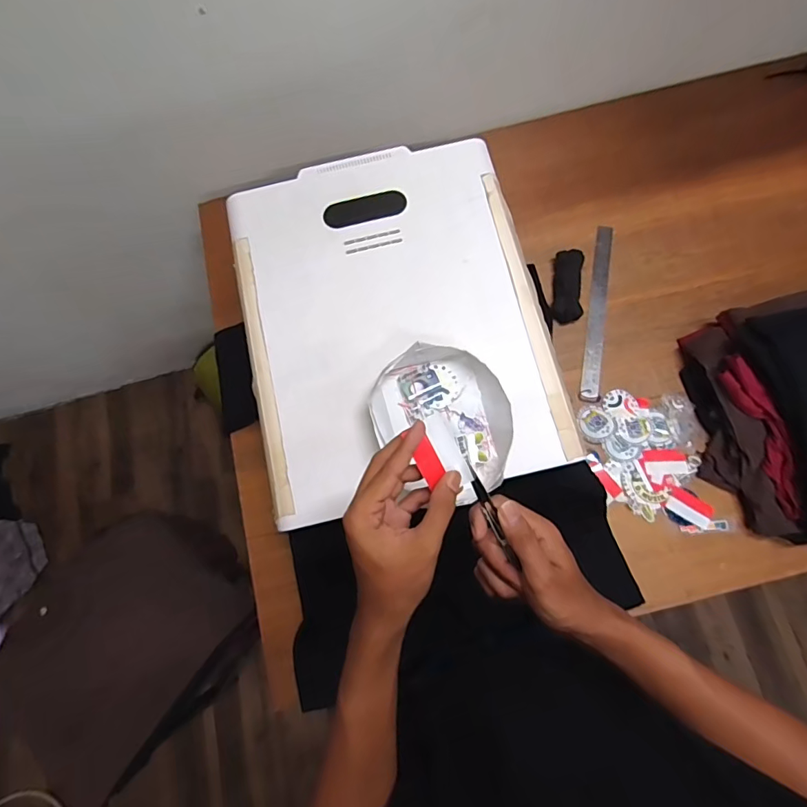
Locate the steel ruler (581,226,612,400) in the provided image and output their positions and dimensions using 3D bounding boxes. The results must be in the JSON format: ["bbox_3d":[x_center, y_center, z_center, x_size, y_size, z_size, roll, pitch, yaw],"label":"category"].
[{"bbox_3d":[0.334,-0.161,0.803,0.029,0.009,0.315,11,77,-2],"label":"steel ruler"}]

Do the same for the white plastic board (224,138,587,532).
[{"bbox_3d":[-0.018,-0.126,0.641,0.399,0.040,0.504,-13,75,-4],"label":"white plastic board"}]

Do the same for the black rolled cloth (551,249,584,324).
[{"bbox_3d":[0.283,-0.201,0.803,0.044,0.026,0.124,5,75,3],"label":"black rolled cloth"}]

